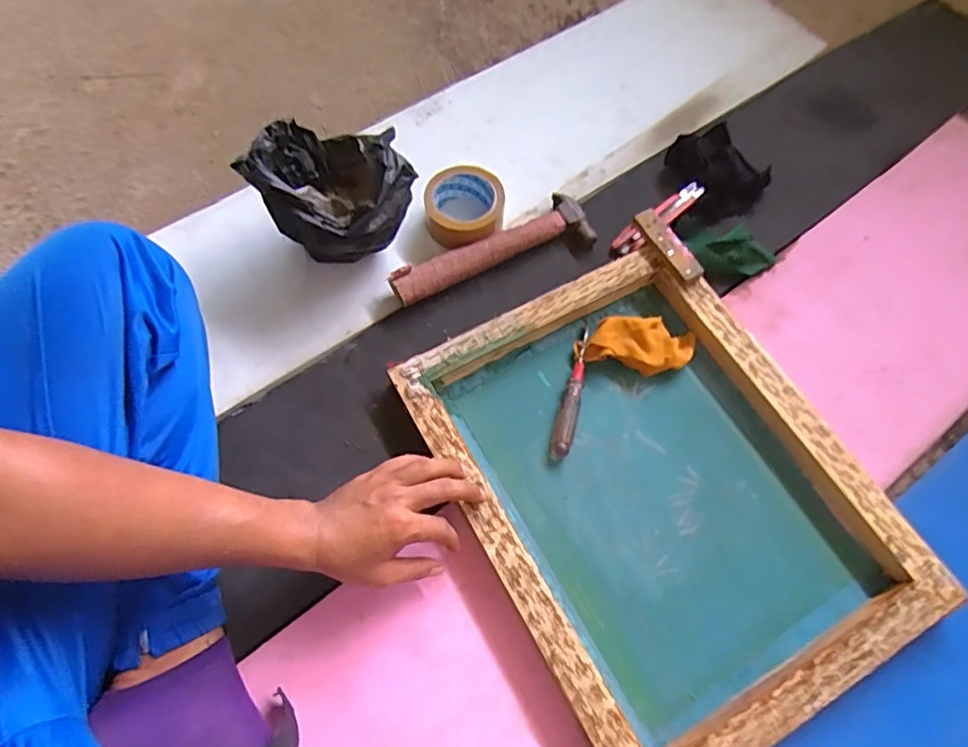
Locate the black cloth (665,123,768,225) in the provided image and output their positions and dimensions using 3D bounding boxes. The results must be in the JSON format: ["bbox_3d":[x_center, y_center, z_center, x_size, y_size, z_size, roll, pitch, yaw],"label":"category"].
[{"bbox_3d":[0.312,-0.271,0.771,0.117,0.033,0.134,-18,71,-7],"label":"black cloth"}]

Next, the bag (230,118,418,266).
[{"bbox_3d":[-0.167,-0.198,0.675,0.167,0.150,0.140,-26,69,-12],"label":"bag"}]

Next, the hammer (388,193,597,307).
[{"bbox_3d":[0.009,-0.155,0.711,0.255,0.031,0.074,-18,71,-7],"label":"hammer"}]

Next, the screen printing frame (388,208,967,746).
[{"bbox_3d":[0.171,0.108,0.590,0.357,0.053,0.459,-28,73,-10],"label":"screen printing frame"}]

